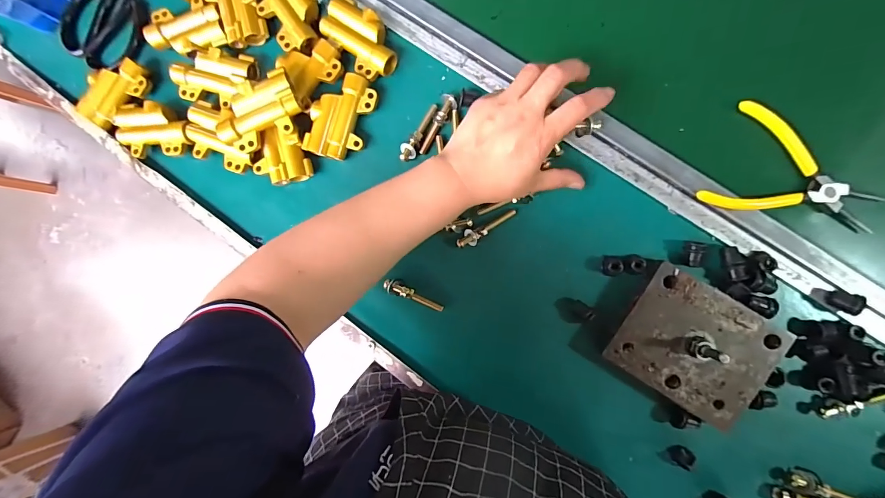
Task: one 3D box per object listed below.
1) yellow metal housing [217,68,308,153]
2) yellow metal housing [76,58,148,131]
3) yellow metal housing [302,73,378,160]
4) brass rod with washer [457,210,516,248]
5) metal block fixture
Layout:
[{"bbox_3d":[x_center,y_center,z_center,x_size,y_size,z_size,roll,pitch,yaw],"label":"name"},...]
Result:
[{"bbox_3d":[-0.179,-0.132,0.371,0.080,0.030,0.049,-24,86,7],"label":"yellow metal housing"},{"bbox_3d":[-0.366,-0.172,0.420,0.054,0.024,0.086,39,95,7],"label":"yellow metal housing"},{"bbox_3d":[-0.102,-0.133,0.385,0.056,0.024,0.085,19,92,8],"label":"yellow metal housing"},{"bbox_3d":[0.042,-0.019,0.365,0.063,0.009,0.016,-30,86,7],"label":"brass rod with washer"},{"bbox_3d":[0.216,0.083,0.328,0.118,0.039,0.098,31,94,7],"label":"metal block fixture"}]

